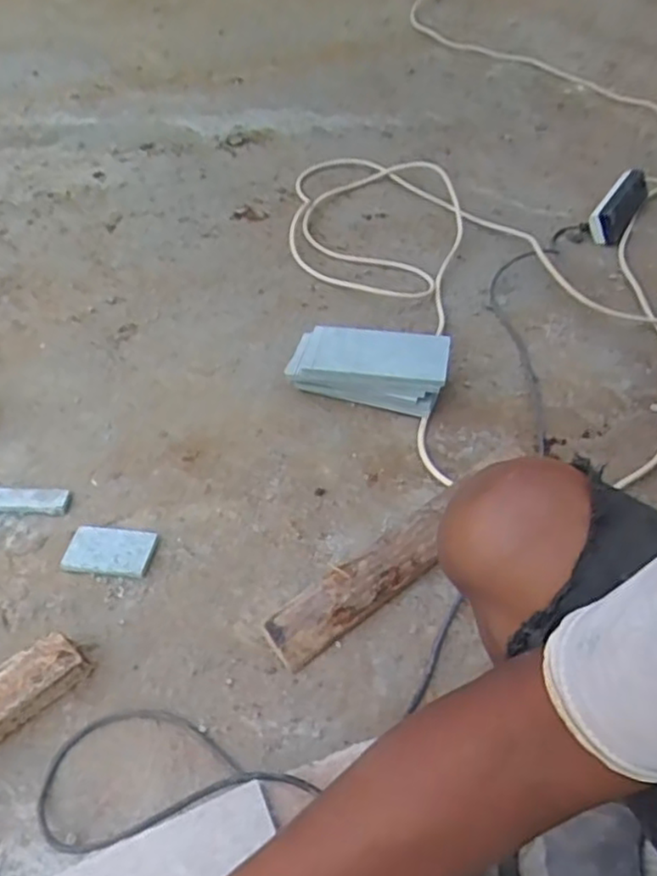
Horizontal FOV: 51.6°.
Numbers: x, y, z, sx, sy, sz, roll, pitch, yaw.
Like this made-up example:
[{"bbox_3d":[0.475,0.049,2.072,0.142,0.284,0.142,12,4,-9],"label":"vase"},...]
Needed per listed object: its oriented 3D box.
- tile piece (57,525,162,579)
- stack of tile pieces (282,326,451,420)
[{"bbox_3d":[-0.258,0.133,0.806,0.102,0.016,0.063,6,50,5],"label":"tile piece"},{"bbox_3d":[0.054,-0.098,0.974,0.222,0.093,0.091,12,51,9],"label":"stack of tile pieces"}]

